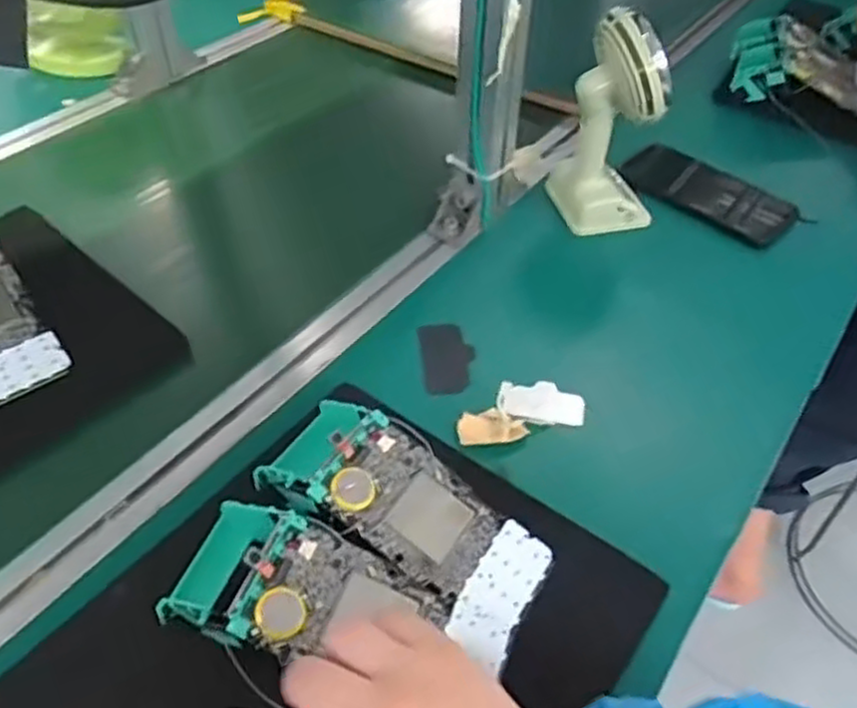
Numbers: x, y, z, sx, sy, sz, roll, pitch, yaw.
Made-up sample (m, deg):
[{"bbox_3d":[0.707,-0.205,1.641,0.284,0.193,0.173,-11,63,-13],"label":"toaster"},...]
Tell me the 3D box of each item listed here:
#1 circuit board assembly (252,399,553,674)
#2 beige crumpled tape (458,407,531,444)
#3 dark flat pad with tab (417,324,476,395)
[{"bbox_3d":[-0.012,0.097,0.440,0.167,0.030,0.078,36,52,9],"label":"circuit board assembly"},{"bbox_3d":[0.046,0.050,0.519,0.048,0.007,0.024,2,45,-1],"label":"beige crumpled tape"},{"bbox_3d":[0.015,0.003,0.577,0.040,0.011,0.068,-4,45,-7],"label":"dark flat pad with tab"}]

